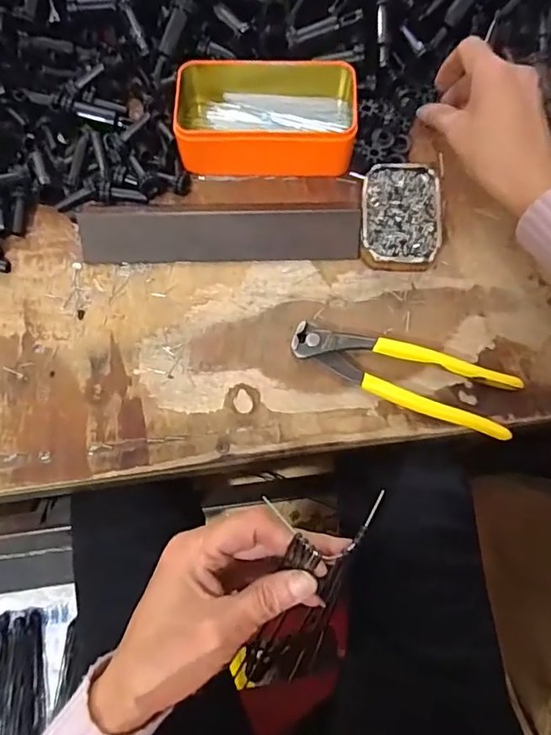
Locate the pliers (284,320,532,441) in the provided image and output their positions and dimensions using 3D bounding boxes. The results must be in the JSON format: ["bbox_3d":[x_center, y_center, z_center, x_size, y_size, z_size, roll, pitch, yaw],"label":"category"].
[{"bbox_3d":[0.094,0.004,0.398,0.165,0.016,0.046,19,73,6],"label":"pliers"}]

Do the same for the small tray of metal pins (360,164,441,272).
[{"bbox_3d":[0.099,-0.119,0.434,0.060,0.022,0.091,4,72,1],"label":"small tray of metal pins"}]

